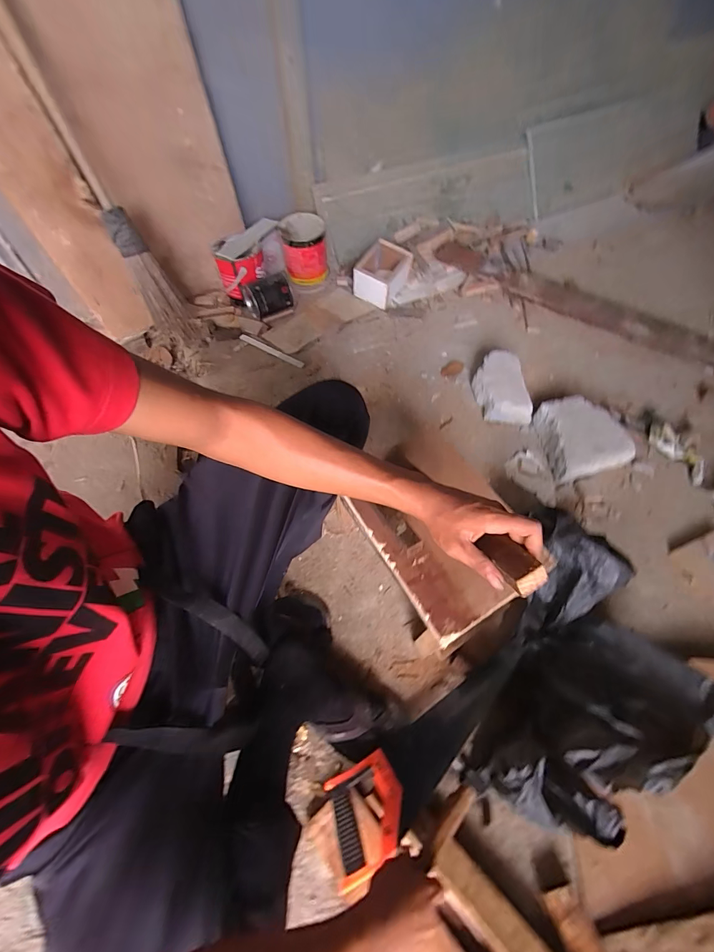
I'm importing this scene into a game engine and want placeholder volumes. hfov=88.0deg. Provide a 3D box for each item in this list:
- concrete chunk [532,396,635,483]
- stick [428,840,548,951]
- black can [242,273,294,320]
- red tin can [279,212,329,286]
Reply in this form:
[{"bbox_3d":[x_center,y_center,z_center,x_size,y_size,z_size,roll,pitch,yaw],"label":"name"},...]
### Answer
[{"bbox_3d":[0.559,-0.095,0.915,0.182,0.067,0.216,-4,61,-1],"label":"concrete chunk"},{"bbox_3d":[0.211,0.614,0.474,0.251,0.035,0.051,35,67,26],"label":"stick"},{"bbox_3d":[-0.276,-0.563,1.163,0.135,0.095,0.099,-28,64,-13],"label":"black can"},{"bbox_3d":[-0.175,-0.761,1.245,0.145,0.151,0.152,-4,59,-2],"label":"red tin can"}]

